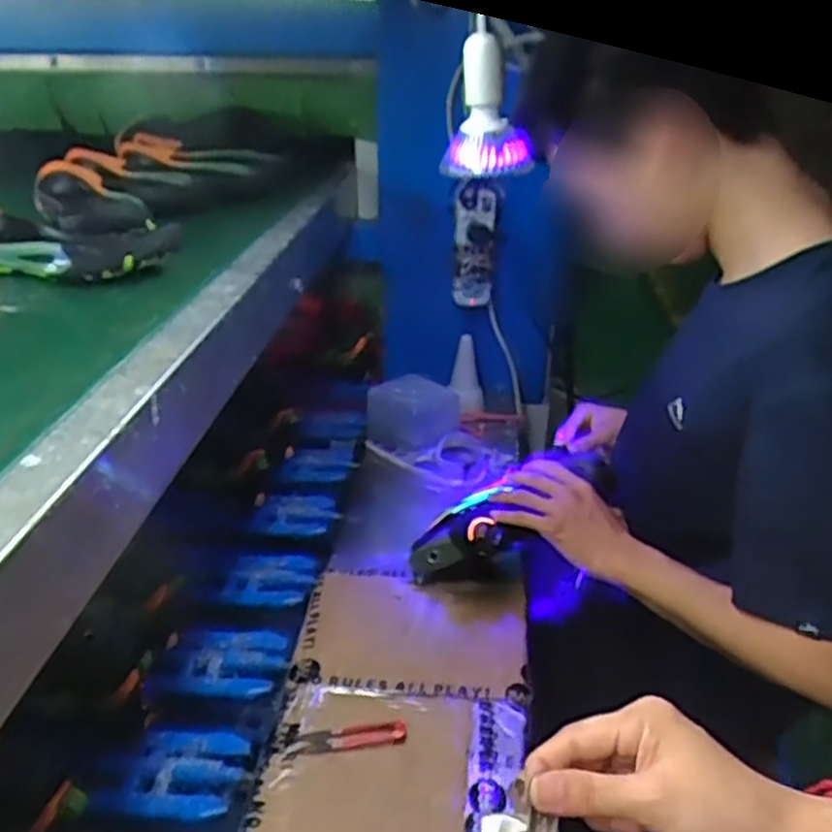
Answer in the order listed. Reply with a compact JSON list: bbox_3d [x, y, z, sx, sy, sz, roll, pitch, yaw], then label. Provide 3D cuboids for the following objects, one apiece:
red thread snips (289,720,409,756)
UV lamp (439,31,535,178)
[{"bbox_3d":[-0.062,0.297,0.710,0.106,0.006,0.026,-2,29,-6],"label":"red thread snips"},{"bbox_3d":[0.069,-0.302,0.756,0.089,0.118,0.075,0,27,4],"label":"UV lamp"}]

